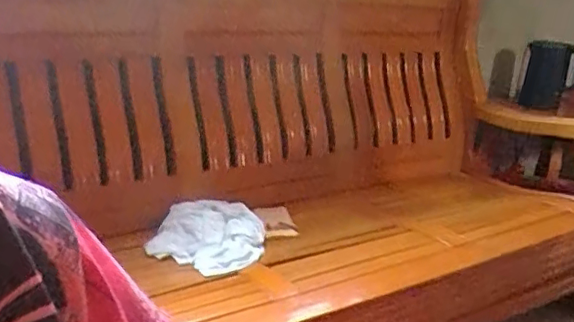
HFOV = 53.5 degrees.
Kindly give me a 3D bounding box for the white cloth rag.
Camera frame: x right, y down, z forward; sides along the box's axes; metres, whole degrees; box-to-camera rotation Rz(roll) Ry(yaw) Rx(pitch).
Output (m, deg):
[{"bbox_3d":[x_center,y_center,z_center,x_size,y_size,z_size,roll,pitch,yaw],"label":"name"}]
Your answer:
[{"bbox_3d":[-0.155,0.156,1.211,0.208,0.036,0.227,19,40,10],"label":"white cloth rag"}]

